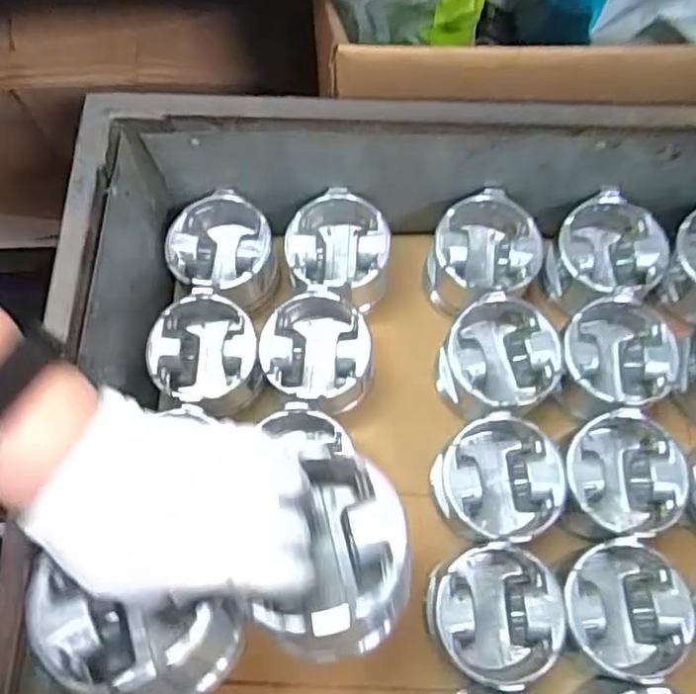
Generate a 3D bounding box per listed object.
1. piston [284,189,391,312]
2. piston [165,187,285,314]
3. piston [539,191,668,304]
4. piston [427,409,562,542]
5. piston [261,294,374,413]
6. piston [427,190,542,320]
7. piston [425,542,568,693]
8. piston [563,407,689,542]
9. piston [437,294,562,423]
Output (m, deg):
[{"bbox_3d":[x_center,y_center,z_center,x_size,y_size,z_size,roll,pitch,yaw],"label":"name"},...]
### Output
[{"bbox_3d":[-0.009,-0.085,0.647,0.095,0.083,0.109,-3,71,0],"label":"piston"},{"bbox_3d":[-0.122,-0.086,0.656,0.101,0.075,0.105,-23,72,-7],"label":"piston"},{"bbox_3d":[0.251,-0.089,0.641,0.104,0.076,0.098,0,71,1],"label":"piston"},{"bbox_3d":[0.129,0.115,0.562,0.099,0.065,0.097,0,71,1],"label":"piston"},{"bbox_3d":[-0.028,0.015,0.615,0.100,0.082,0.109,-3,71,0],"label":"piston"},{"bbox_3d":[0.131,-0.081,0.642,0.099,0.084,0.121,30,74,11],"label":"piston"},{"bbox_3d":[0.116,0.214,0.530,0.101,0.074,0.098,0,71,1],"label":"piston"},{"bbox_3d":[0.233,0.114,0.567,0.105,0.064,0.103,-19,72,-6],"label":"piston"},{"bbox_3d":[0.138,0.015,0.603,0.101,0.082,0.101,0,71,1],"label":"piston"}]

